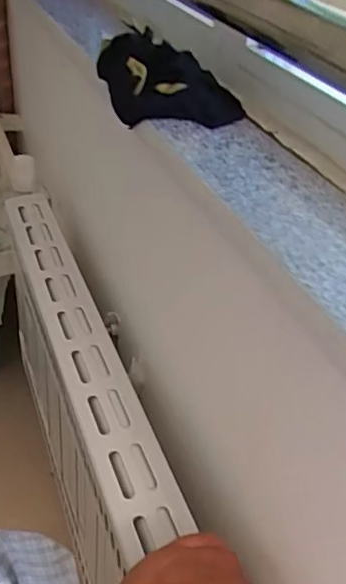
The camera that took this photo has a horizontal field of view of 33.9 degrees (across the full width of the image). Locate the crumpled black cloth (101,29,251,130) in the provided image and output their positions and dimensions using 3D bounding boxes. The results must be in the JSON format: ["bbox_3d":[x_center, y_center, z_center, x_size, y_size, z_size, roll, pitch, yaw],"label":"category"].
[{"bbox_3d":[-0.003,-0.202,0.541,0.121,0.044,0.139,-4,38,-13],"label":"crumpled black cloth"}]

